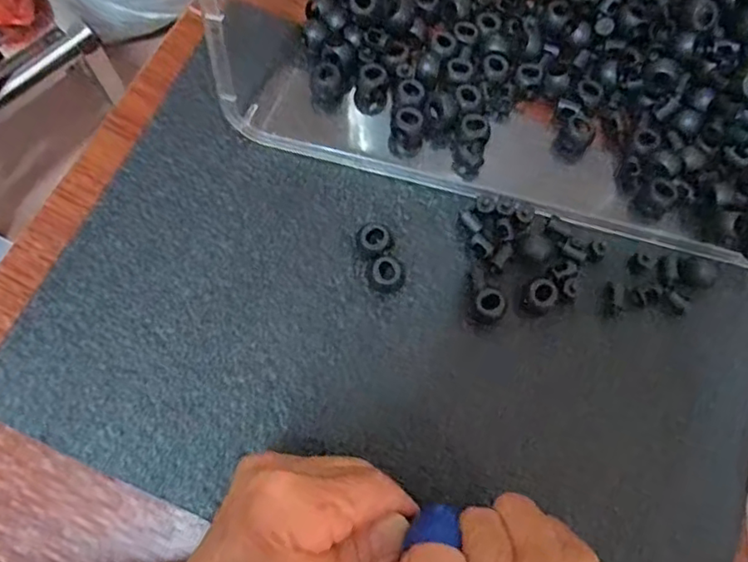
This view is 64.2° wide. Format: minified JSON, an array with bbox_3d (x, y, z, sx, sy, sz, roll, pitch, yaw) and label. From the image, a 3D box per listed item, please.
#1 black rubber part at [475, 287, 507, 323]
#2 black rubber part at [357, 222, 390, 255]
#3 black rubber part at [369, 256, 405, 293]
[{"bbox_3d":[0.055,0.012,0.284,0.014,0.011,0.015,1,73,-2],"label":"black rubber part"},{"bbox_3d":[0.000,-0.020,0.293,0.015,0.013,0.015,1,73,-2],"label":"black rubber part"},{"bbox_3d":[0.007,-0.002,0.287,0.015,0.011,0.015,25,74,5],"label":"black rubber part"}]

